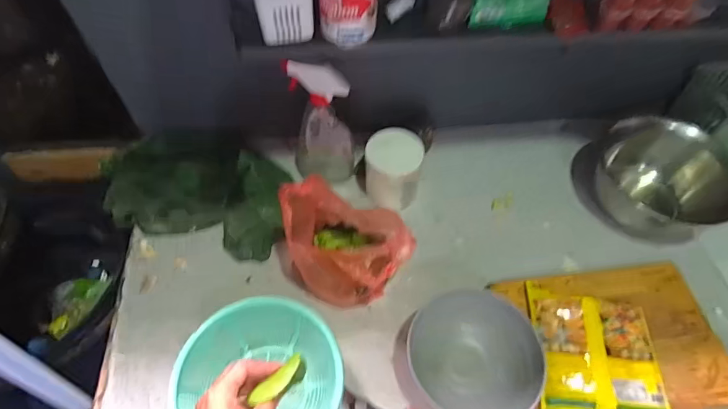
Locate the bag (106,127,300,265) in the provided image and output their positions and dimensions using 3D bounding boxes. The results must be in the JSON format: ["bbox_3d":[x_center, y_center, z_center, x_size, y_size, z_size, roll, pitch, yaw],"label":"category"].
[{"bbox_3d":[-0.276,-0.047,0.685,0.331,0.058,0.209,16,58,8],"label":"bag"}]

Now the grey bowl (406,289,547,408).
[{"bbox_3d":[0.139,0.194,0.532,0.144,0.074,0.160,-5,57,-5],"label":"grey bowl"}]

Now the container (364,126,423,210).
[{"bbox_3d":[0.046,-0.051,0.667,0.086,0.114,0.076,7,57,3],"label":"container"}]

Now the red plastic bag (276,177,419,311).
[{"bbox_3d":[-0.029,0.050,0.556,0.133,0.182,0.135,-14,58,-11],"label":"red plastic bag"}]

